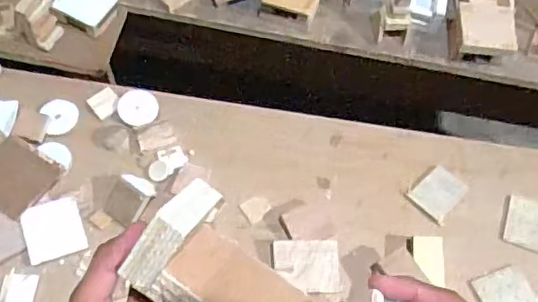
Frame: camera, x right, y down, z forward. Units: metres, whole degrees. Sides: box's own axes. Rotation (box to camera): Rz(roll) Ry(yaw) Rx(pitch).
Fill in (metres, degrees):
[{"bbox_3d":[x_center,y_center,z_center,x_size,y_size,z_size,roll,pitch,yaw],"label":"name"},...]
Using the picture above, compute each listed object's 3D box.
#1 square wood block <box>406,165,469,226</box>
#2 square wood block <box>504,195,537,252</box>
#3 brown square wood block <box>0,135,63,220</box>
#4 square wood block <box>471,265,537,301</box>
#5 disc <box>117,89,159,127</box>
[{"bbox_3d":[0.239,0.059,0.810,0.074,0.007,0.060,-40,71,-19],"label":"square wood block"},{"bbox_3d":[0.367,0.104,0.797,0.072,0.010,0.071,18,64,7],"label":"square wood block"},{"bbox_3d":[-0.339,0.035,0.762,0.083,0.016,0.091,29,66,12],"label":"brown square wood block"},{"bbox_3d":[0.310,0.188,0.755,0.072,0.007,0.062,-17,65,-10],"label":"square wood block"},{"bbox_3d":[-0.192,-0.065,0.845,0.057,0.005,0.061,1,63,-1],"label":"disc"}]

